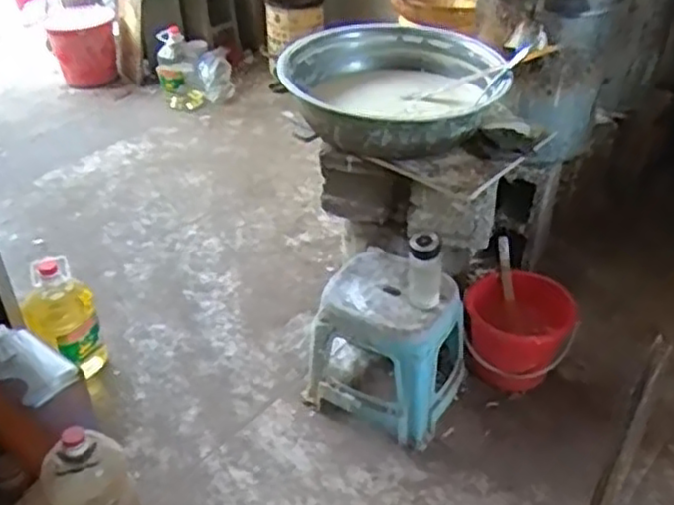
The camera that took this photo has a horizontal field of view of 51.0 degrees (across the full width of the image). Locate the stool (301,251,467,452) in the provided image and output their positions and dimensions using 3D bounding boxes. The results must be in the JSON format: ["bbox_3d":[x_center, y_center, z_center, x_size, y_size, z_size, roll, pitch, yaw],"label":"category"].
[{"bbox_3d":[0.129,0.228,1.715,0.338,0.343,0.288,20,42,25],"label":"stool"}]

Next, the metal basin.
[{"bbox_3d":[0.139,-0.412,1.745,0.526,0.126,0.561,0,37,0],"label":"metal basin"}]

